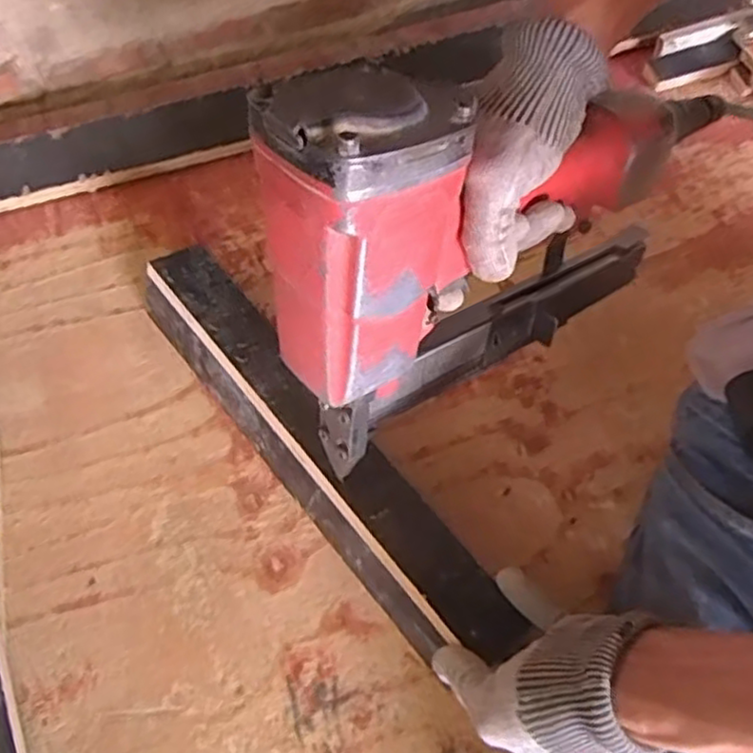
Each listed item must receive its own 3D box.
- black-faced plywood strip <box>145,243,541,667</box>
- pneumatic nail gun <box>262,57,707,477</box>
[{"bbox_3d":[-0.046,0.050,0.502,0.062,0.059,0.366,-38,70,-16],"label":"black-faced plywood strip"},{"bbox_3d":[0.066,-0.089,0.397,0.282,0.255,0.087,-34,70,-15],"label":"pneumatic nail gun"}]

